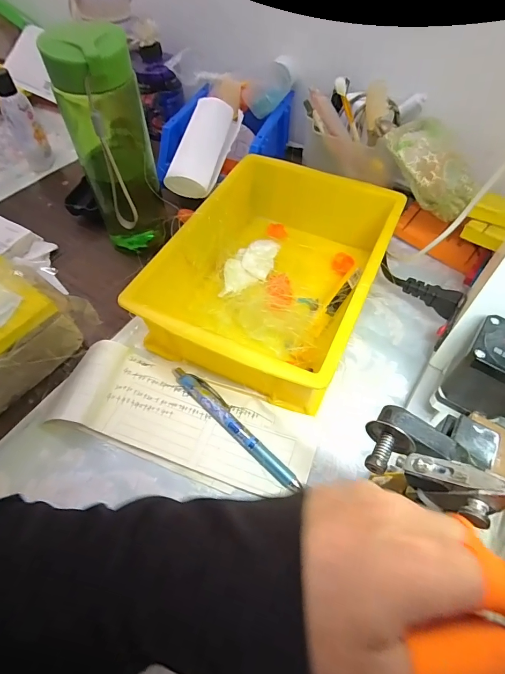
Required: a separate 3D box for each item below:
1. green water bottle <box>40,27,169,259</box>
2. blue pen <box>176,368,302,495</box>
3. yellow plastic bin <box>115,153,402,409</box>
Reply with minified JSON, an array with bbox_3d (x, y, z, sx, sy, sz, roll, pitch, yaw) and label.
[{"bbox_3d":[-0.125,-0.165,0.364,0.065,0.205,0.057,-23,58,-14],"label":"green water bottle"},{"bbox_3d":[-0.016,0.070,0.311,0.142,0.010,0.016,39,64,24],"label":"blue pen"},{"bbox_3d":[0.023,-0.062,0.367,0.176,0.075,0.245,22,59,15],"label":"yellow plastic bin"}]

